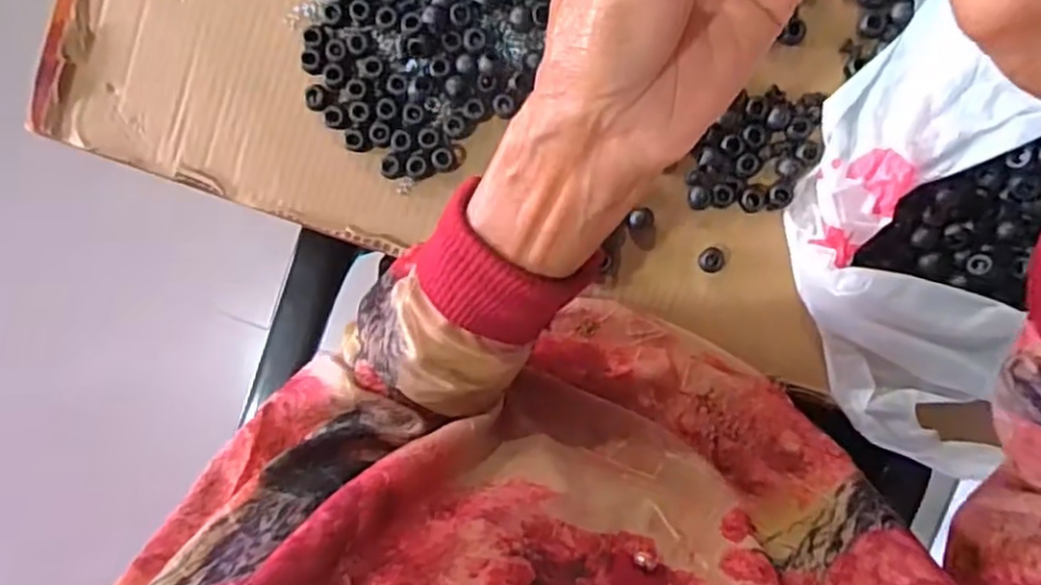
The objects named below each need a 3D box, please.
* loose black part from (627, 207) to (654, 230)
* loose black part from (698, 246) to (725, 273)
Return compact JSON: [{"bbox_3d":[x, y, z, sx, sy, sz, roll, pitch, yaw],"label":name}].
[{"bbox_3d":[0.074,-0.045,0.432,0.015,0.011,0.013,-7,95,4],"label":"loose black part"},{"bbox_3d":[0.117,-0.020,0.432,0.015,0.004,0.015,9,96,3],"label":"loose black part"}]

